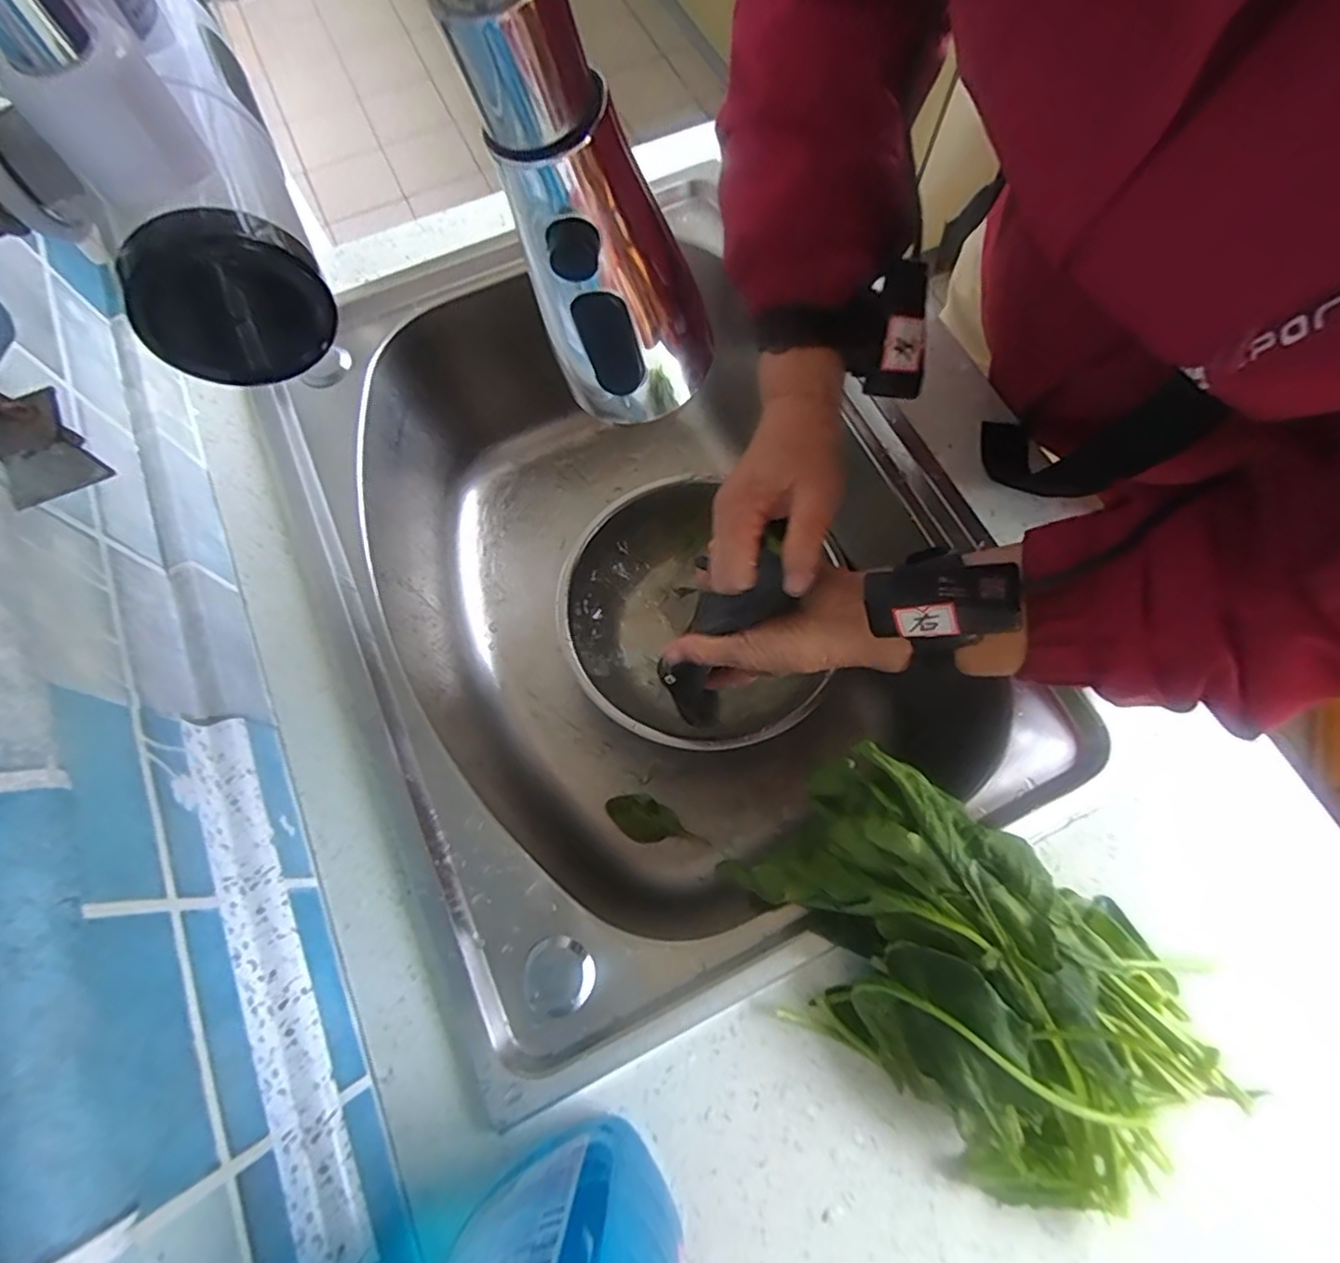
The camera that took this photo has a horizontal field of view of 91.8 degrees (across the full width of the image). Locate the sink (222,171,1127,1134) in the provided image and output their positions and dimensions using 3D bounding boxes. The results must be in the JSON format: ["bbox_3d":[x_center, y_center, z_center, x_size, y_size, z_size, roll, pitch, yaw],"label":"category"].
[{"bbox_3d":[-0.048,-0.027,0.520,0.425,0.207,0.550,-26,72,-8],"label":"sink"}]

